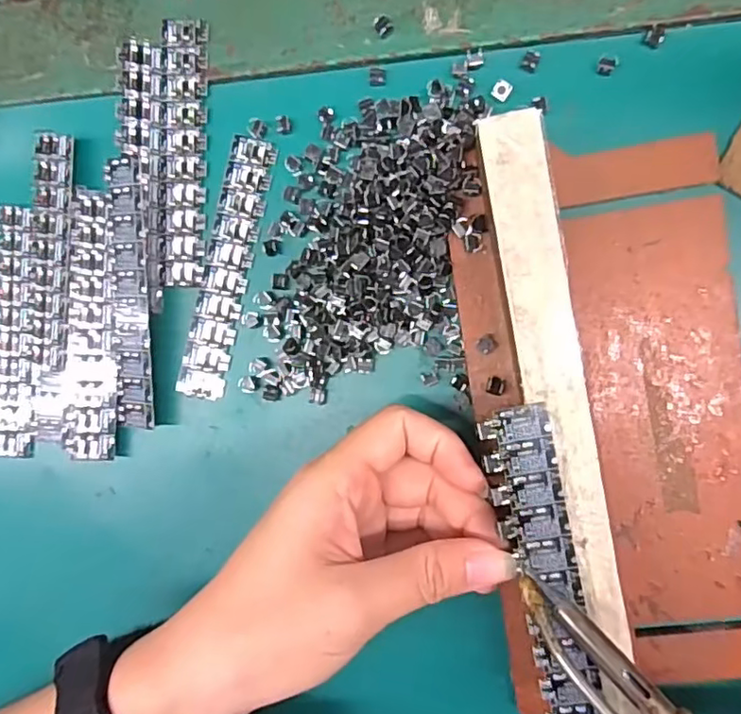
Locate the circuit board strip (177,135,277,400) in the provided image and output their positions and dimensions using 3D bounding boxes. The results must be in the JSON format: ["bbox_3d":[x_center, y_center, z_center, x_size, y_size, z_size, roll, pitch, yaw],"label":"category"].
[{"bbox_3d":[-0.060,-0.036,0.252,0.019,0.004,0.107,14,92,8],"label":"circuit board strip"}]

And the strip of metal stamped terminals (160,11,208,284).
[{"bbox_3d":[-0.078,-0.085,0.252,0.018,0.006,0.107,2,91,8],"label":"strip of metal stamped terminals"}]

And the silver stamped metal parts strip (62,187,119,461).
[{"bbox_3d":[-0.116,-0.012,0.255,0.021,0.011,0.110,2,91,8],"label":"silver stamped metal parts strip"}]

